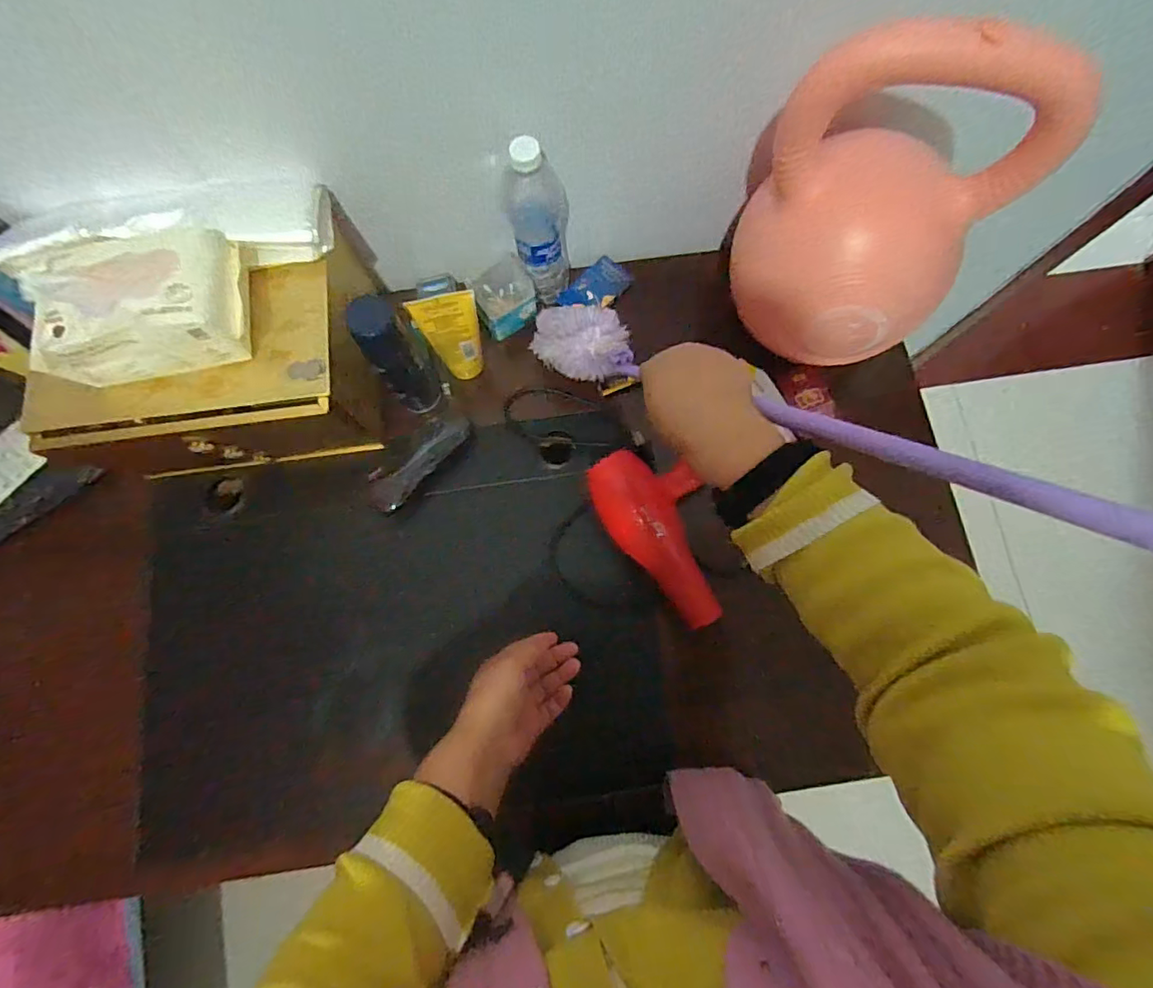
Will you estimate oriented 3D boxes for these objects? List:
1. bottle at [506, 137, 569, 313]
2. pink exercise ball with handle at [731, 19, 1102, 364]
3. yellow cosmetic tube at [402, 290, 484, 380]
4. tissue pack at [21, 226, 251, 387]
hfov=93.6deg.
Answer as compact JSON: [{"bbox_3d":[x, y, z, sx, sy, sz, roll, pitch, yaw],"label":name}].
[{"bbox_3d":[-0.043,-0.313,0.638,0.075,0.216,0.058,-8,77,-2],"label":"bottle"},{"bbox_3d":[0.281,-0.271,0.532,0.224,0.270,0.172,36,79,8],"label":"pink exercise ball with handle"},{"bbox_3d":[-0.144,-0.183,0.651,0.068,0.147,0.033,-13,77,-3],"label":"yellow cosmetic tube"},{"bbox_3d":[-0.418,-0.181,0.517,0.192,0.073,0.124,-13,77,-3],"label":"tissue pack"}]

